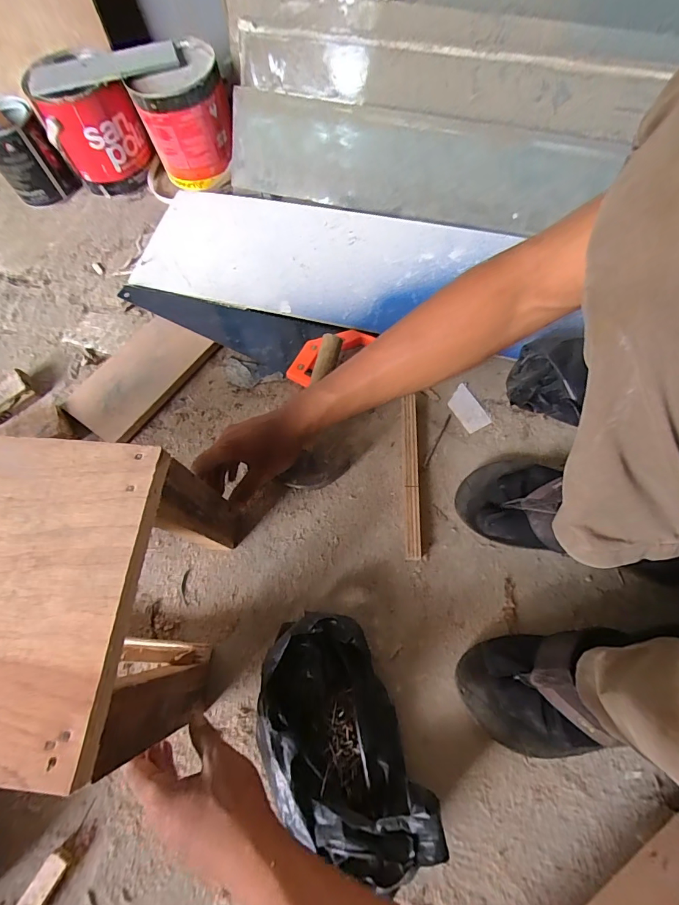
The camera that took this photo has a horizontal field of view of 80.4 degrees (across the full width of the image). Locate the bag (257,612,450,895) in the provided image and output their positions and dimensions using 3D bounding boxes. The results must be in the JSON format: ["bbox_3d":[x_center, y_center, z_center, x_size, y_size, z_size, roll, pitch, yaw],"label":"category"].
[{"bbox_3d":[-0.010,0.282,0.398,0.138,0.069,0.223,-23,69,-9],"label":"bag"}]

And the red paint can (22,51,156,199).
[{"bbox_3d":[-0.416,-0.552,0.697,0.148,0.162,0.117,-23,69,-9],"label":"red paint can"}]

